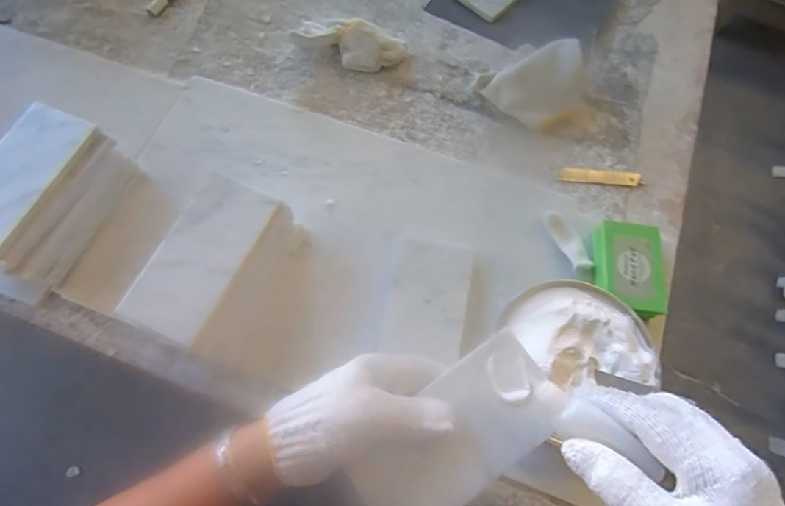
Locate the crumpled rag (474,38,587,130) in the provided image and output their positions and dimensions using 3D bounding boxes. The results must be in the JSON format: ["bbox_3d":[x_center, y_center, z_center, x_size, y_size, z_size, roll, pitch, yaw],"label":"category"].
[{"bbox_3d":[0.173,-0.212,0.532,0.123,0.057,0.089,30,73,10],"label":"crumpled rag"}]

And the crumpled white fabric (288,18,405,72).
[{"bbox_3d":[-0.056,-0.266,0.559,0.141,0.042,0.053,12,70,4],"label":"crumpled white fabric"}]

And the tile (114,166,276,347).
[{"bbox_3d":[-0.172,0.001,0.396,0.071,0.012,0.150,25,72,6],"label":"tile"}]

